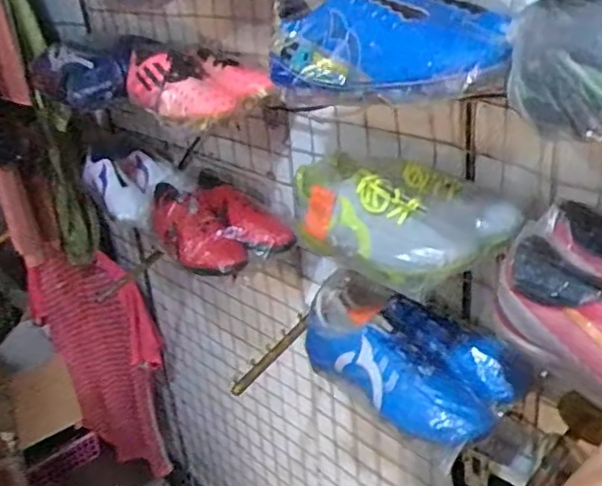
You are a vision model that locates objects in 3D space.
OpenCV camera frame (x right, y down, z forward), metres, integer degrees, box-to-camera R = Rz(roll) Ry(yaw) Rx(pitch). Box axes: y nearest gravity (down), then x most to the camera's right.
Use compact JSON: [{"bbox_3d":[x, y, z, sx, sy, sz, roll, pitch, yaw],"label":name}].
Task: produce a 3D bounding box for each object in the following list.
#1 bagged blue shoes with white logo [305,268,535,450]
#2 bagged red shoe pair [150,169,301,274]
[{"bbox_3d":[0.128,0.126,0.742,0.150,0.090,0.259,-28,34,-36],"label":"bagged blue shoes with white logo"},{"bbox_3d":[-0.146,-0.040,0.999,0.162,0.086,0.251,-19,29,-23],"label":"bagged red shoe pair"}]

